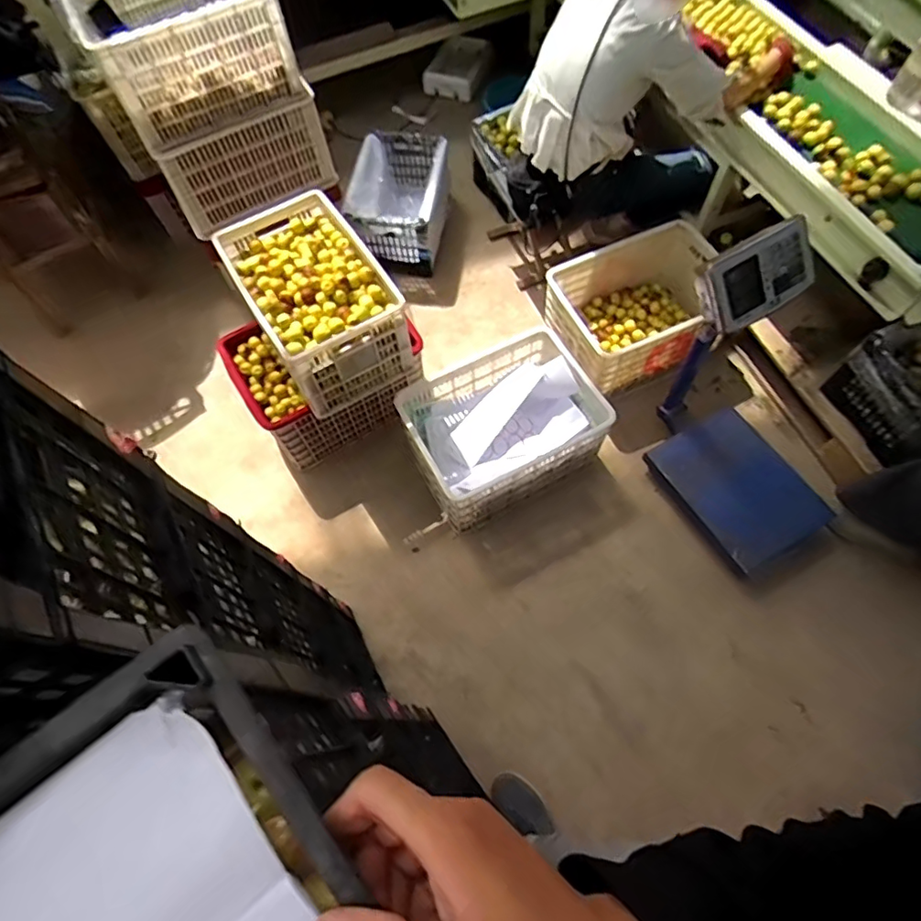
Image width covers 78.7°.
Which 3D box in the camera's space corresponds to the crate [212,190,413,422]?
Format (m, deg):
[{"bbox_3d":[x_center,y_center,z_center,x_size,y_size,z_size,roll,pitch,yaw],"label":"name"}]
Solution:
[{"bbox_3d":[-0.366,-0.408,1.430,0.309,0.244,0.476,-30,68,-11],"label":"crate"}]

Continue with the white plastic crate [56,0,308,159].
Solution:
[{"bbox_3d":[-0.672,-1.040,1.406,0.449,0.260,0.278,-25,67,-8],"label":"white plastic crate"}]

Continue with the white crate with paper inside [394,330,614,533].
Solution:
[{"bbox_3d":[0.111,-0.091,1.560,0.486,0.245,0.364,-26,67,-9],"label":"white crate with paper inside"}]

